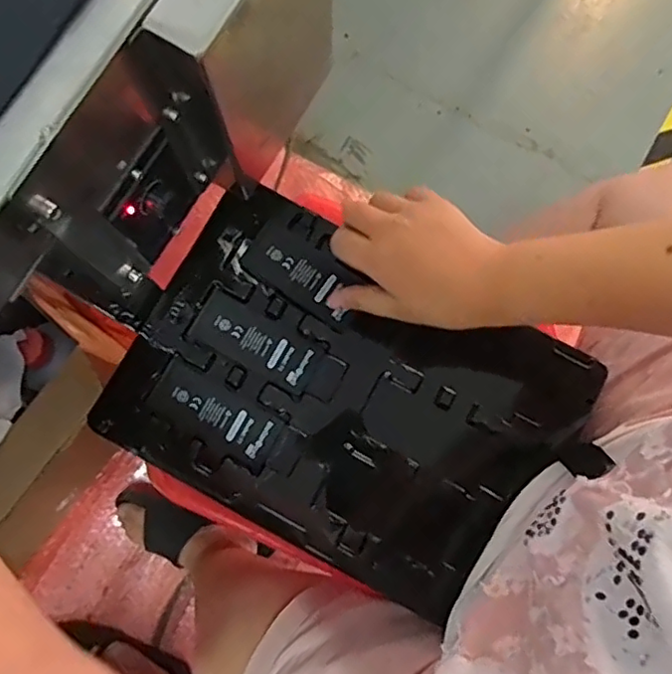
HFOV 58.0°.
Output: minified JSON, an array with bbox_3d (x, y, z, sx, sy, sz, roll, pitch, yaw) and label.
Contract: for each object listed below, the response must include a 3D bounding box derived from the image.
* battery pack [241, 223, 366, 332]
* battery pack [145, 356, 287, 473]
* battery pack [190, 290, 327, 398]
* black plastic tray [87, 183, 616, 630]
[{"bbox_3d":[-0.023,-0.049,0.470,0.097,0.010,0.044,35,82,6],"label":"battery pack"},{"bbox_3d":[-0.090,0.057,0.456,0.099,0.006,0.045,29,81,5],"label":"battery pack"},{"bbox_3d":[-0.060,0.003,0.468,0.098,0.004,0.043,29,81,5],"label":"battery pack"},{"bbox_3d":[0.014,0.047,0.461,0.329,0.017,0.225,29,81,5],"label":"black plastic tray"}]

